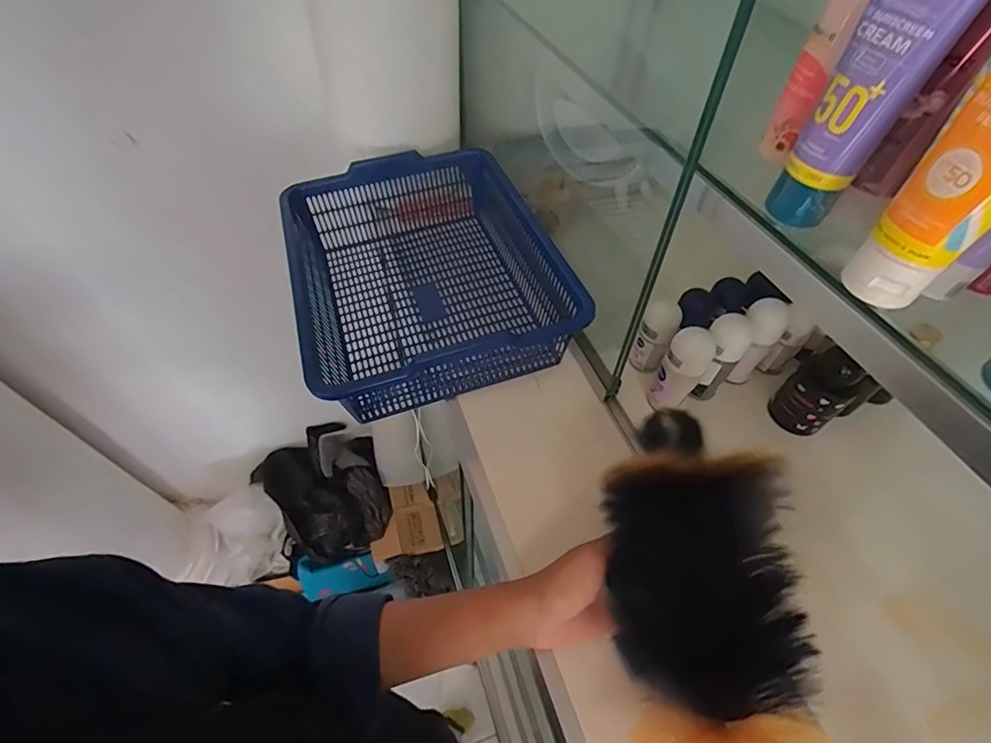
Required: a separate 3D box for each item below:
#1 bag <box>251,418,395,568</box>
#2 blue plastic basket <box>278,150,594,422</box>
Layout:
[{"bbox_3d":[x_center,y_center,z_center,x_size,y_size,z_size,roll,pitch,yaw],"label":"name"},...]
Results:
[{"bbox_3d":[-0.456,0.328,1.286,0.287,0.143,0.323,-18,55,-13],"label":"bag"},{"bbox_3d":[-0.082,-0.116,0.553,0.267,0.100,0.343,-17,55,-10],"label":"blue plastic basket"}]

